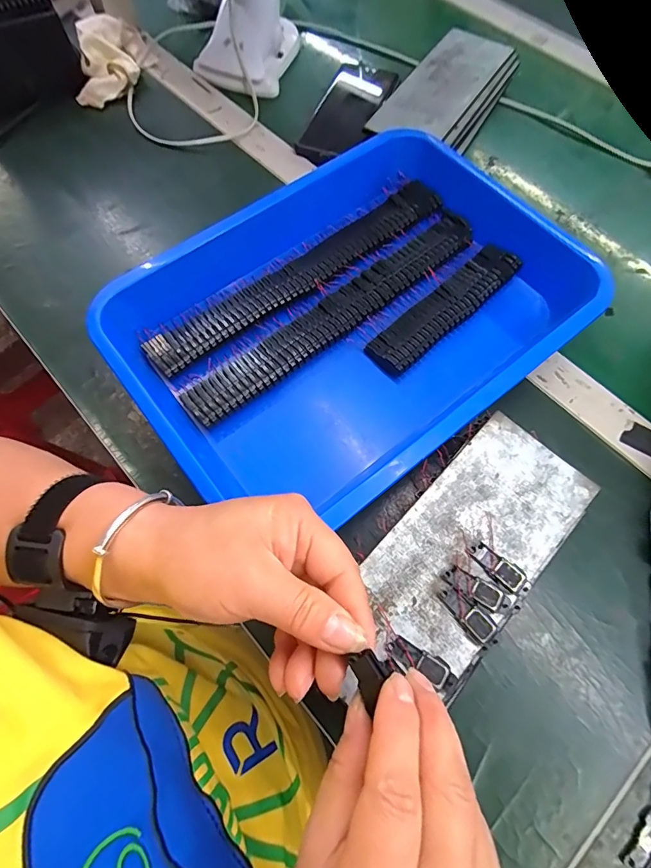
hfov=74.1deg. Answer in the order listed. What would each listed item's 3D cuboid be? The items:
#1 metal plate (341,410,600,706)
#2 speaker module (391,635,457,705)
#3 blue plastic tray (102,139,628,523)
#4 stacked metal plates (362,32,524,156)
[{"bbox_3d":[0.082,0.073,0.262,0.079,0.006,0.185,42,74,15],"label":"metal plate"},{"bbox_3d":[0.054,0.127,0.238,0.038,0.007,0.015,37,72,14],"label":"speaker module"},{"bbox_3d":[0.025,-0.098,0.359,0.358,0.049,0.257,-36,72,-13],"label":"blue plastic tray"},{"bbox_3d":[0.134,-0.370,0.475,0.097,0.032,0.183,29,71,11],"label":"stacked metal plates"}]

